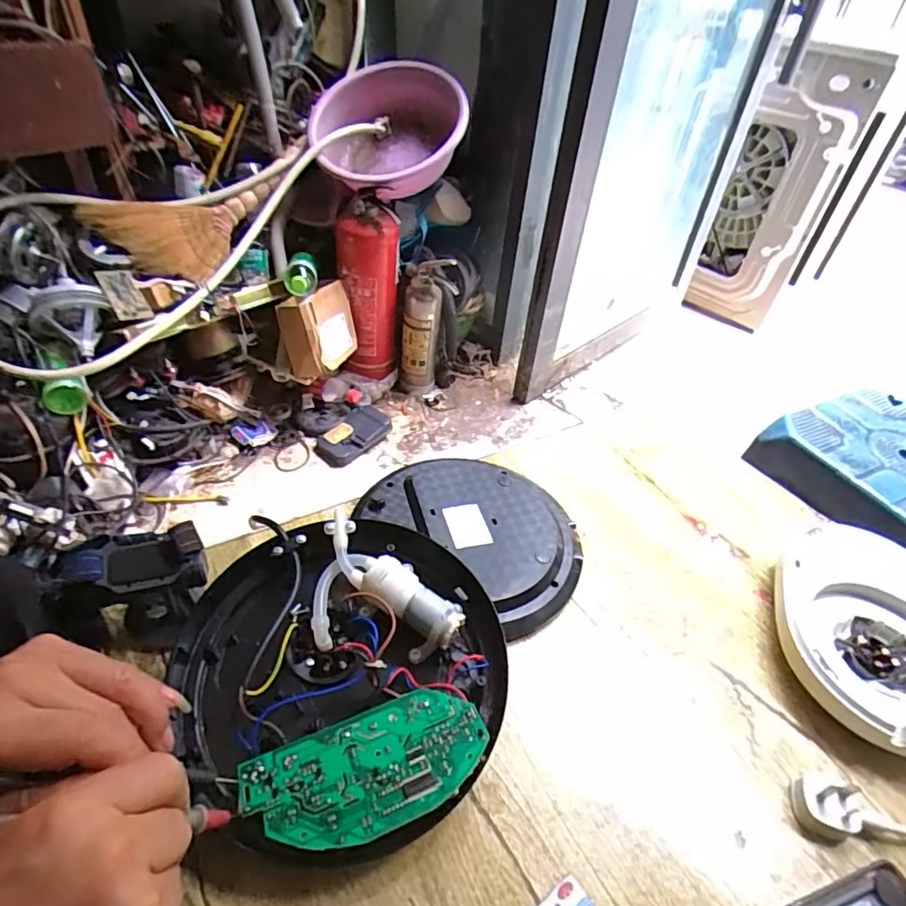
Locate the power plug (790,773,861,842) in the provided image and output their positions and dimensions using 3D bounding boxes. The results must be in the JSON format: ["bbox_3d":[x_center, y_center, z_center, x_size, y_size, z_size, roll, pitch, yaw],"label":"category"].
[{"bbox_3d":[0.247,0.233,0.365,0.031,0.027,0.028,15,40,11],"label":"power plug"}]

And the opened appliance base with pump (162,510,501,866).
[{"bbox_3d":[-0.072,0.148,0.384,0.213,0.073,0.208,4,39,-3],"label":"opened appliance base with pump"}]

